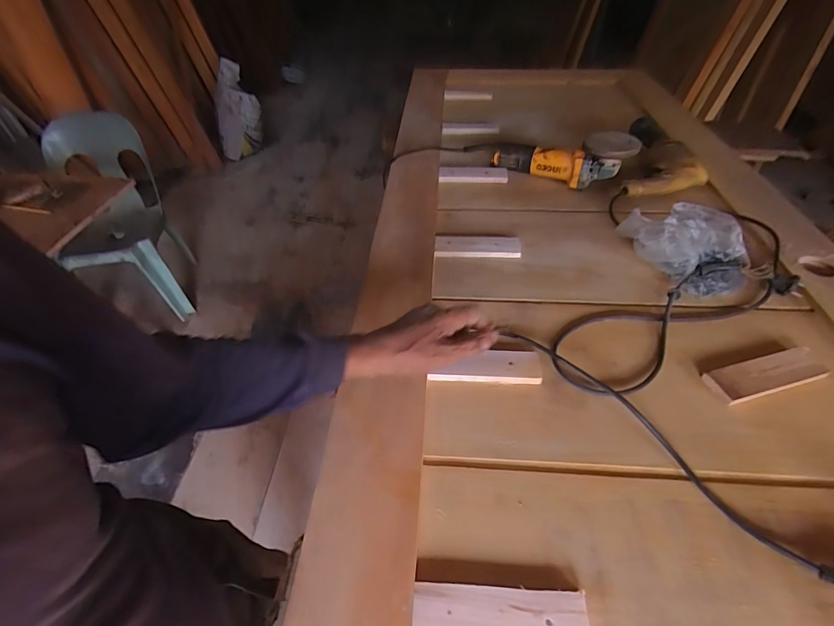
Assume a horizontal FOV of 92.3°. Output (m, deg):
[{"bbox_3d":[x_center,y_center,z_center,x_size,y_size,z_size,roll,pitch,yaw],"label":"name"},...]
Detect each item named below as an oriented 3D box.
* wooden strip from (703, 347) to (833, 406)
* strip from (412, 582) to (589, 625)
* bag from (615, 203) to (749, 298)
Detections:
[{"bbox_3d":[0.455,0.079,0.521,0.153,0.014,0.045,-11,47,-9],"label":"wooden strip"},{"bbox_3d":[0.073,0.271,0.355,0.152,0.009,0.045,2,46,3],"label":"strip"},{"bbox_3d":[0.441,-0.115,0.649,0.185,0.105,0.153,-3,46,-2],"label":"bag"}]

